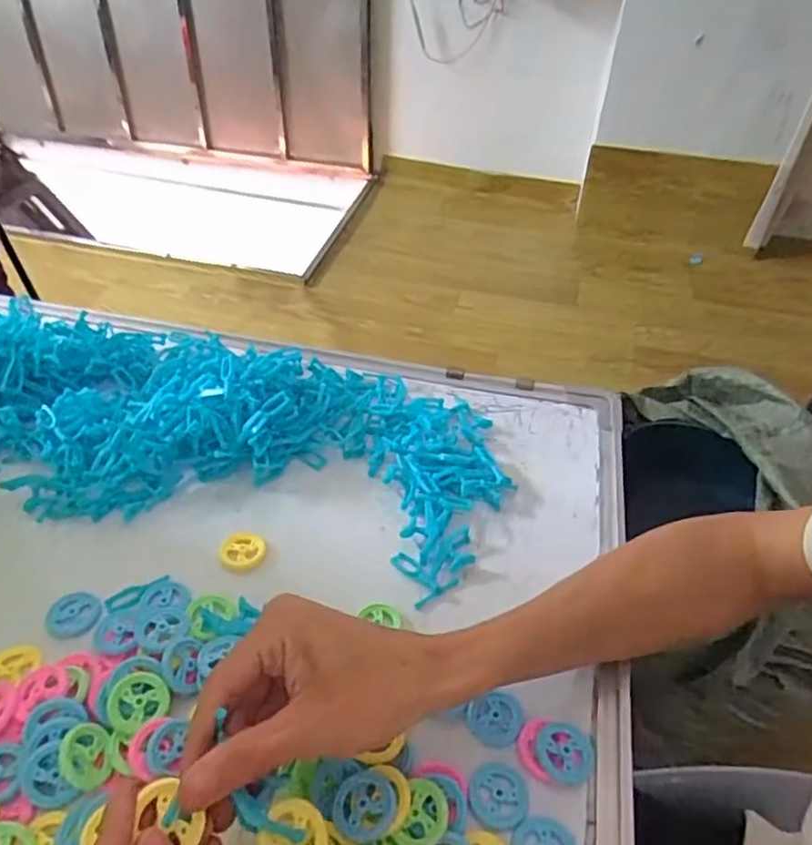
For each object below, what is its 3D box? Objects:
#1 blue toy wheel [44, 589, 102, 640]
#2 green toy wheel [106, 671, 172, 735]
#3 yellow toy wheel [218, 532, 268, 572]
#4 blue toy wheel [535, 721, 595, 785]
[{"bbox_3d":[-0.198,0.115,0.395,0.032,0.007,0.027,3,42,-1],"label":"blue toy wheel"},{"bbox_3d":[-0.139,0.145,0.344,0.030,0.005,0.030,8,53,-11],"label":"green toy wheel"},{"bbox_3d":[-0.108,0.084,0.434,0.030,0.004,0.030,2,42,-2],"label":"yellow toy wheel"},{"bbox_3d":[0.082,0.171,0.342,0.029,0.007,0.029,2,42,-2],"label":"blue toy wheel"}]

